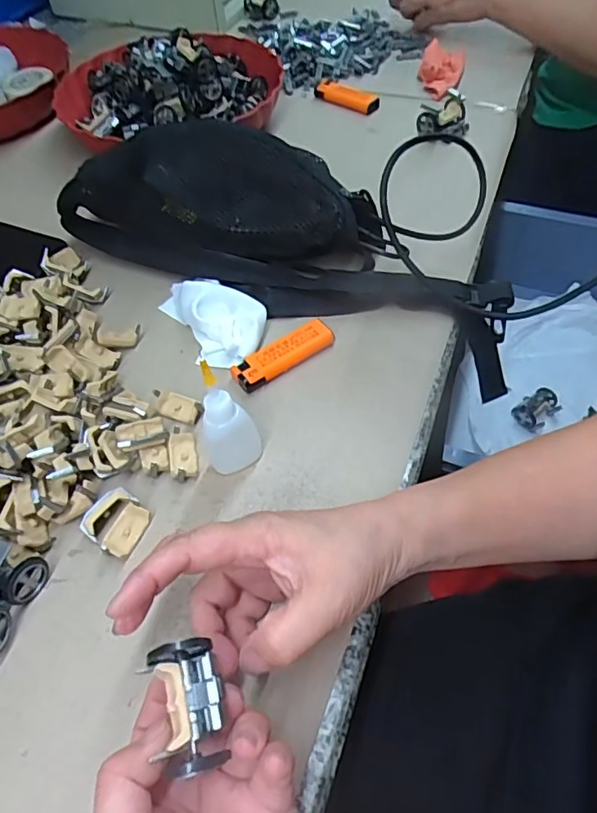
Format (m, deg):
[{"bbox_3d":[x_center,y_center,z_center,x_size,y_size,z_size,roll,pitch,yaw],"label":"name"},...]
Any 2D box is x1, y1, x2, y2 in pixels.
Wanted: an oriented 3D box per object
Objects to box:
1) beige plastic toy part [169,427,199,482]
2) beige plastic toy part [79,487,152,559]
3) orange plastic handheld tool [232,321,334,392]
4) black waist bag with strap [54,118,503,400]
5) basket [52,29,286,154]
[{"bbox_3d":[-0.077,0.031,0.365,0.017,0.009,0.036,-10,55,-2],"label":"beige plastic toy part"},{"bbox_3d":[-0.111,0.071,0.337,0.033,0.015,0.036,23,60,19],"label":"beige plastic toy part"},{"bbox_3d":[-0.011,-0.039,0.407,0.078,0.011,0.023,-30,58,-16],"label":"orange plastic handheld tool"},{"bbox_3d":[-0.010,-0.138,0.444,0.375,0.110,0.104,21,59,18],"label":"black waist bag with strap"},{"bbox_3d":[-0.145,-0.368,0.605,0.242,0.062,0.203,-16,55,-7],"label":"basket"}]

